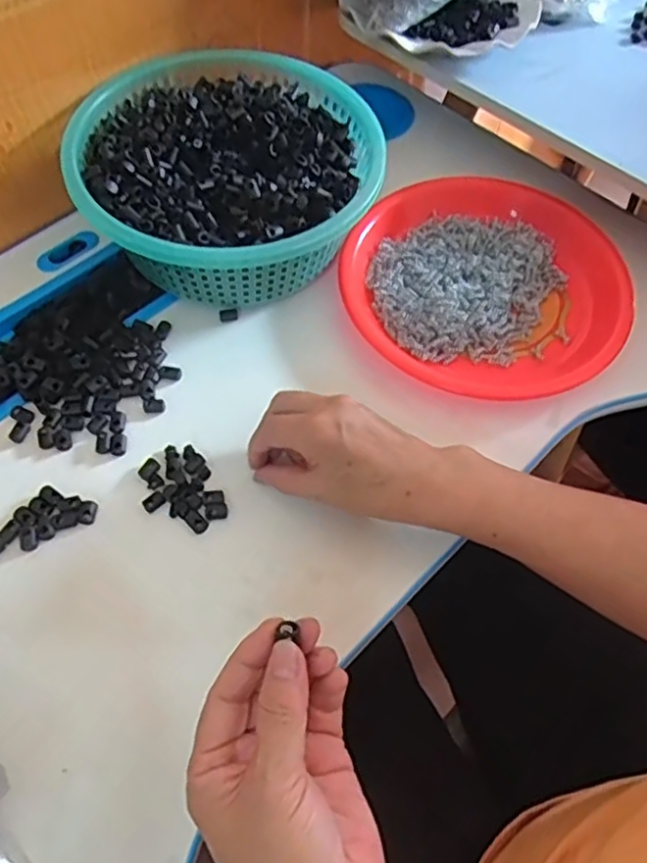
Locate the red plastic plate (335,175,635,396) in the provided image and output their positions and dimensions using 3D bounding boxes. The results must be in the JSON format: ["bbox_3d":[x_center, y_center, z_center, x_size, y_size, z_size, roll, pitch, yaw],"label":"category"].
[{"bbox_3d":[0.128,-0.125,0.535,0.218,0.025,0.221,1,60,-1],"label":"red plastic plate"}]

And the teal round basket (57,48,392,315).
[{"bbox_3d":[-0.083,-0.206,0.541,0.232,0.086,0.232,1,60,-1],"label":"teal round basket"}]

